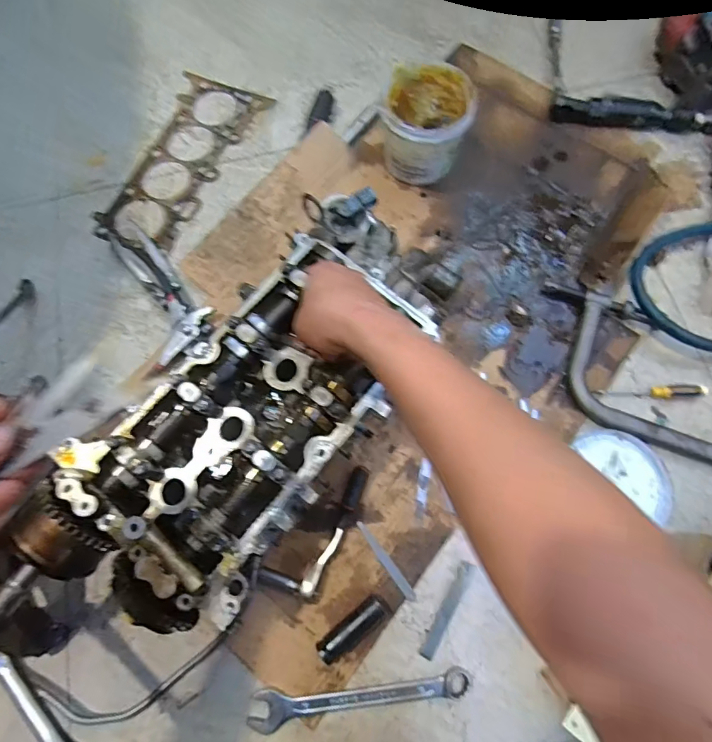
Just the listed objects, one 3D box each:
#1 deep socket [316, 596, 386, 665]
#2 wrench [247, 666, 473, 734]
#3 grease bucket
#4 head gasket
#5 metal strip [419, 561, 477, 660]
[{"bbox_3d":[-0.004,0.268,0.472,0.077,0.024,0.023,-37,74,-10],"label":"deep socket"},{"bbox_3d":[0.005,0.330,0.457,0.224,0.018,0.033,-8,71,0],"label":"wrench"},{"bbox_3d":[0.095,-0.336,0.631,0.120,0.100,0.125,-1,71,2],"label":"grease bucket"},{"bbox_3d":[-0.264,-0.328,0.696,0.144,0.011,0.318,23,73,11],"label":"head gasket"},{"bbox_3d":[0.099,0.255,0.486,0.016,0.004,0.104,29,75,12],"label":"metal strip"}]

